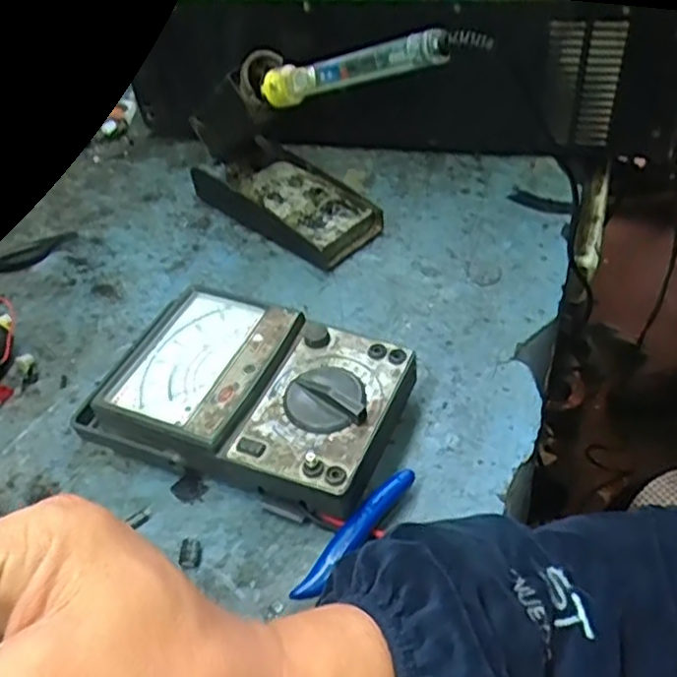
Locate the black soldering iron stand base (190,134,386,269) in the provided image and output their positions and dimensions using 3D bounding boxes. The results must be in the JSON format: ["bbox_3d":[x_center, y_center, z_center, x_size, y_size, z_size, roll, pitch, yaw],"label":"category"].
[{"bbox_3d":[-0.047,-0.117,0.576,0.169,0.034,0.071,31,59,32],"label":"black soldering iron stand base"}]

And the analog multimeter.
[{"bbox_3d":[-0.051,0.034,0.421,0.180,0.041,0.119,17,51,23],"label":"analog multimeter"}]

